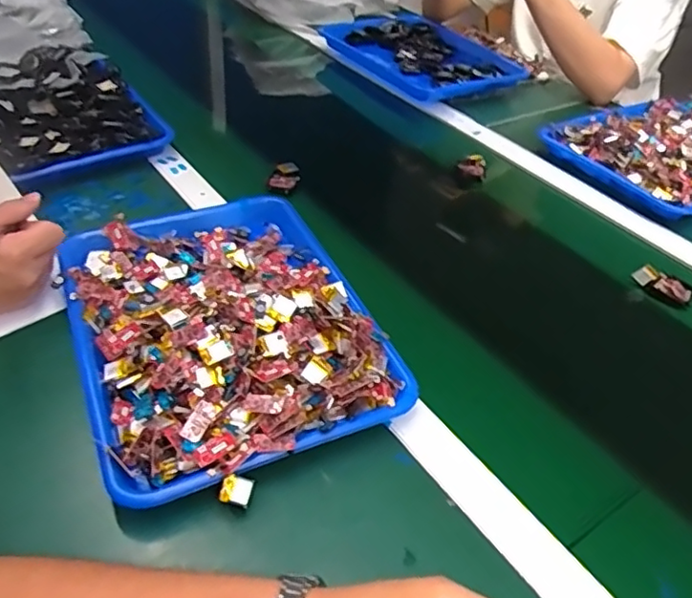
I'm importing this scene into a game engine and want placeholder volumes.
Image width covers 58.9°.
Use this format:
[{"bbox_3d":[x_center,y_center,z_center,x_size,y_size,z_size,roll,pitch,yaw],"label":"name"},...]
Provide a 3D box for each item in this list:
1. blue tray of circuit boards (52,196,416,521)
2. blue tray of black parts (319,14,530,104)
[{"bbox_3d":[-0.113,0.010,0.555,0.245,0.050,0.328,-14,45,-19],"label":"blue tray of circuit boards"},{"bbox_3d":[0.138,-0.437,1.100,0.240,0.042,0.337,-22,48,-26],"label":"blue tray of black parts"}]

